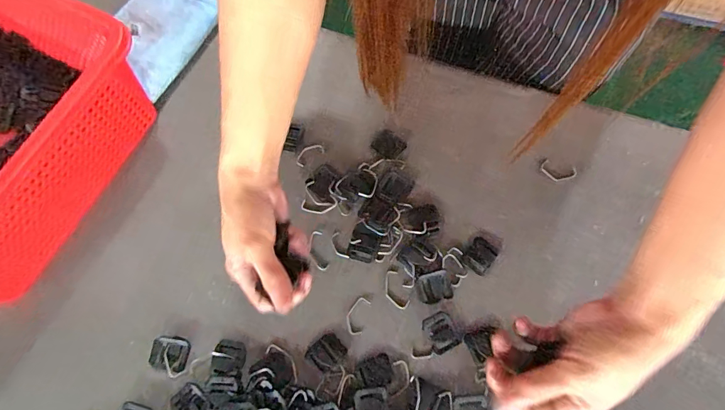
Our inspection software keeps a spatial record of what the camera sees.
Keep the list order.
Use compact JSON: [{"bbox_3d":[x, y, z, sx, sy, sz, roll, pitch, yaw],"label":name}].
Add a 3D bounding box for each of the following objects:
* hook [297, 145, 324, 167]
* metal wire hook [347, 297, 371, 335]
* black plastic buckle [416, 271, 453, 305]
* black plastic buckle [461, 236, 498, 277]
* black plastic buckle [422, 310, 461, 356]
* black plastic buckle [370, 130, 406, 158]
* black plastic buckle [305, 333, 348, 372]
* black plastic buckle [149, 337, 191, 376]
[{"bbox_3d":[-0.060,-0.057,0.447,0.034,0.005,0.014,-34,74,-9],"label":"hook"},{"bbox_3d":[-0.006,0.108,0.390,0.018,0.004,0.036,16,73,7],"label":"metal wire hook"},{"bbox_3d":[0.070,0.081,0.390,0.032,0.004,0.027,-16,72,-3],"label":"black plastic buckle"},{"bbox_3d":[0.118,0.051,0.401,0.028,0.004,0.031,36,77,12],"label":"black plastic buckle"},{"bbox_3d":[0.075,0.122,0.381,0.027,0.004,0.035,-23,73,-5],"label":"black plastic buckle"},{"bbox_3d":[0.029,-0.069,0.454,0.036,0.004,0.028,35,77,12],"label":"black plastic buckle"},{"bbox_3d":[-0.034,0.141,0.380,0.033,0.004,0.029,-42,76,-11],"label":"black plastic buckle"},{"bbox_3d":[-0.186,0.143,0.383,0.037,0.004,0.031,8,73,5],"label":"black plastic buckle"}]

